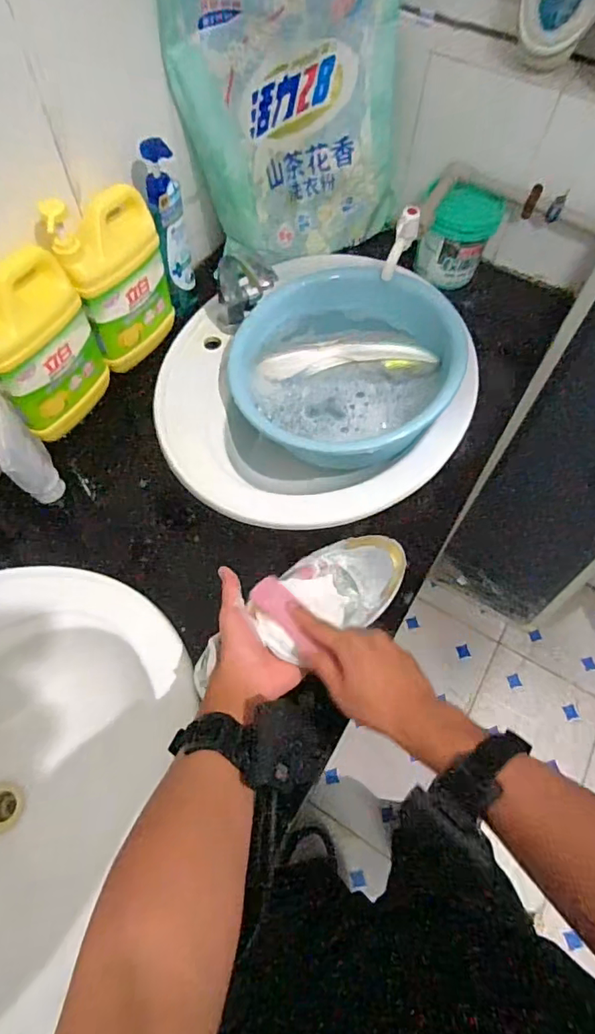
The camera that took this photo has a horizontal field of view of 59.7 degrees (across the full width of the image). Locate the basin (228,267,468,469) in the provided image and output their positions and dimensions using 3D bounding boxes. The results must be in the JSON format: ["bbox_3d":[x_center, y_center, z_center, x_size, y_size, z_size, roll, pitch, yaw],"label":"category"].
[{"bbox_3d":[0.063,-0.218,0.760,0.307,0.113,0.283,1,62,-2],"label":"basin"}]

